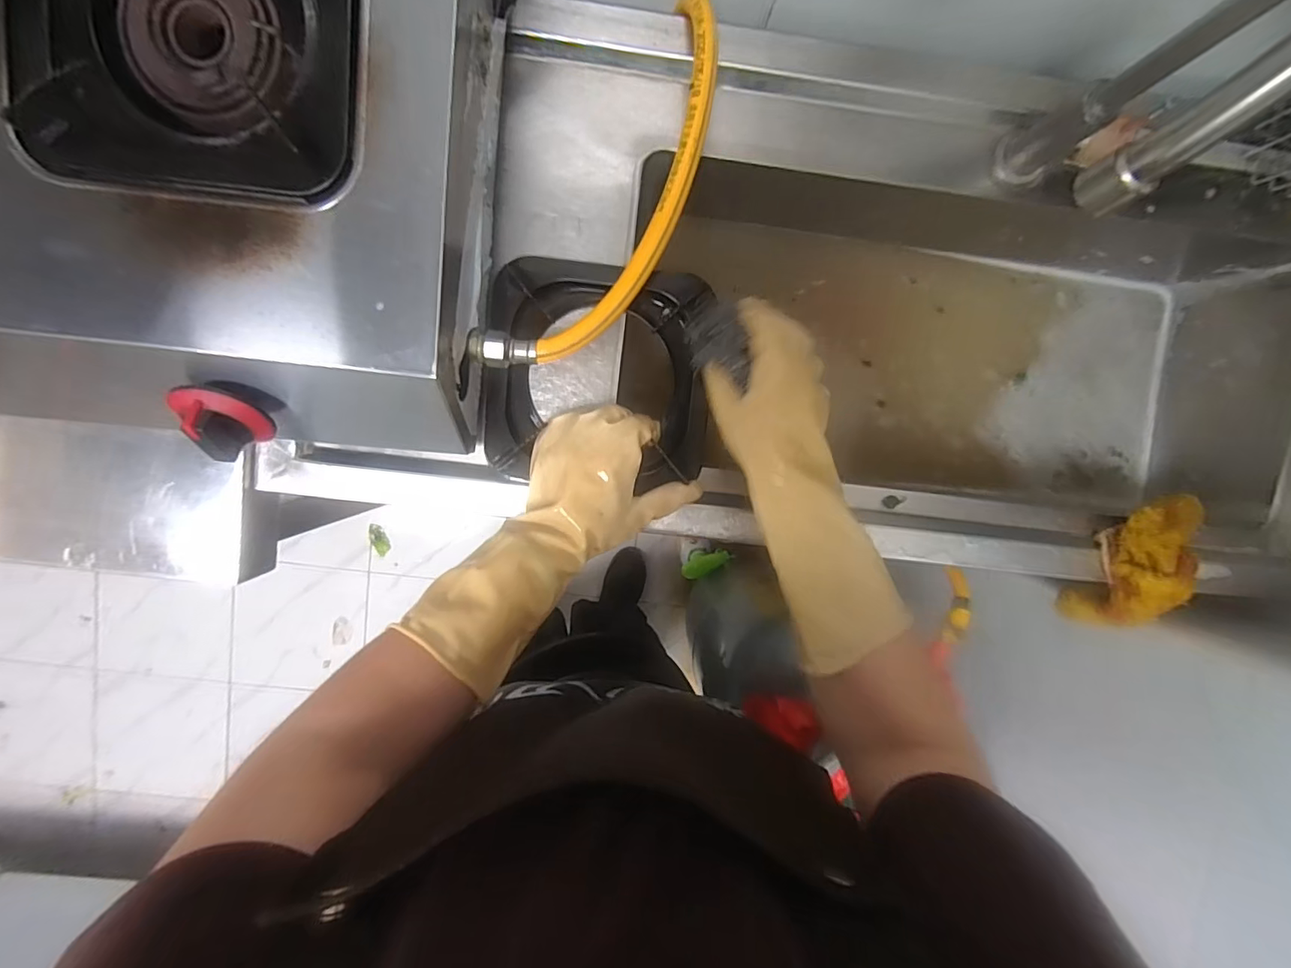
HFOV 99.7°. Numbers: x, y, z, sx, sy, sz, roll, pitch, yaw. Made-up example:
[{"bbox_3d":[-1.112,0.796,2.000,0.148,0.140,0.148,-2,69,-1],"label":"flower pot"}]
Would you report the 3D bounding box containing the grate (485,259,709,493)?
[{"bbox_3d":[-0.035,-0.087,0.439,0.174,0.023,0.174,4,96,-4],"label":"grate"}]

